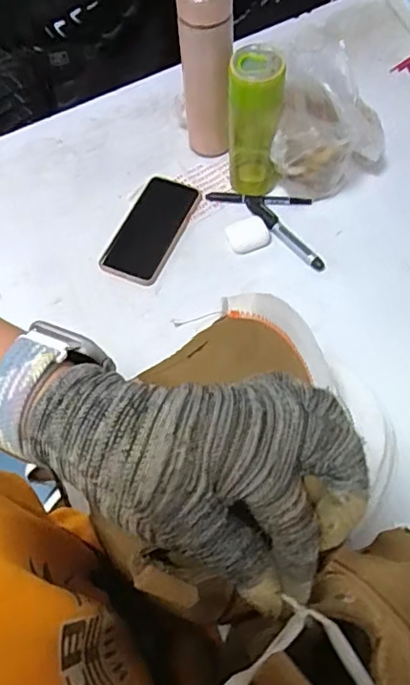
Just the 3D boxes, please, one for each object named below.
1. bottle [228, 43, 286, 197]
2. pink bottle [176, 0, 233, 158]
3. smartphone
[{"bbox_3d":[0.063,-0.271,0.707,0.066,0.190,0.063,-2,63,3],"label":"bottle"},{"bbox_3d":[0.005,-0.340,0.725,0.067,0.238,0.054,-7,63,0],"label":"pink bottle"},{"bbox_3d":[-0.070,-0.155,0.758,0.085,0.016,0.174,18,65,12],"label":"smartphone"}]

